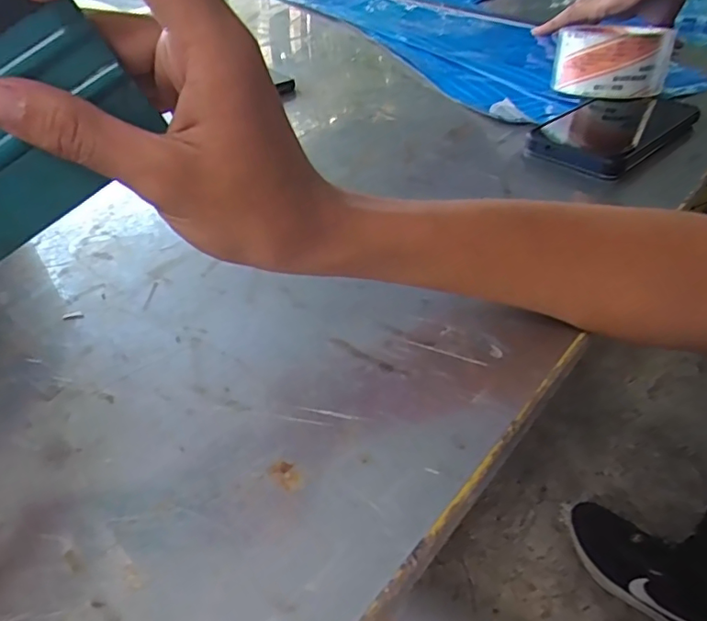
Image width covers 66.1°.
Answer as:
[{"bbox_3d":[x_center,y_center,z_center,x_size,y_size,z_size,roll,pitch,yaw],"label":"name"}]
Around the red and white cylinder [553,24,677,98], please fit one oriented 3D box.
[{"bbox_3d":[0.246,-0.242,0.517,0.099,0.050,0.088,18,44,20],"label":"red and white cylinder"}]

